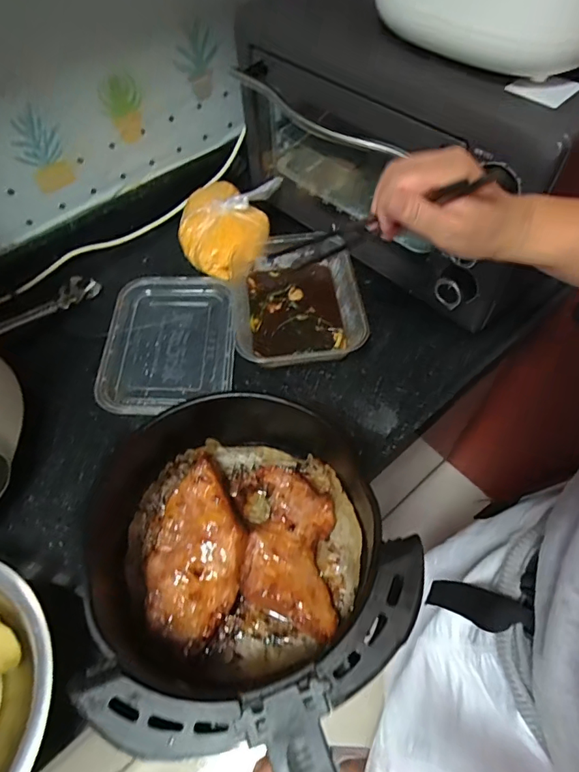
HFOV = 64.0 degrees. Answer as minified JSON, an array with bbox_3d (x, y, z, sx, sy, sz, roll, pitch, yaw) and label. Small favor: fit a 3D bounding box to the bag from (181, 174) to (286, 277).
[{"bbox_3d":[-0.093,-0.238,0.672,0.148,0.071,0.162,6,58,5],"label":"bag"}]

